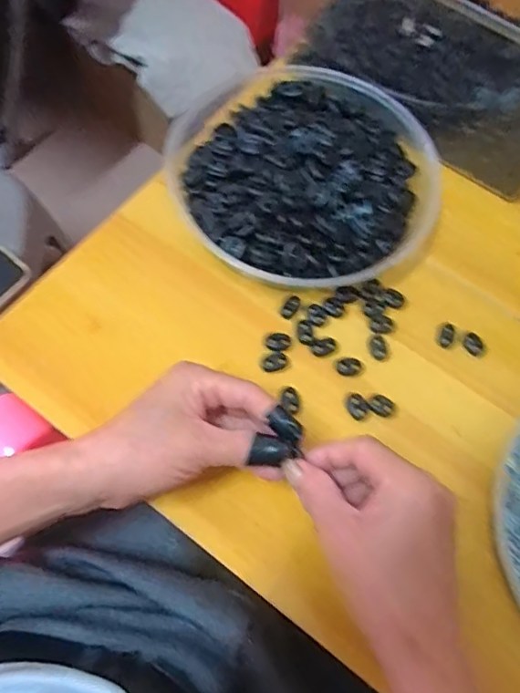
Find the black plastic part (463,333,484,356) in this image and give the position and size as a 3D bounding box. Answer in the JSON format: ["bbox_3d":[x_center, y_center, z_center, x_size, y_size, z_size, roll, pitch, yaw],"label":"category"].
[{"bbox_3d":[0.174,-0.002,0.433,0.015,0.004,0.018,-34,73,-16],"label":"black plastic part"}]

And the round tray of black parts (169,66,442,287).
[{"bbox_3d":[0.040,-0.158,0.466,0.224,0.048,0.226,1,67,-3],"label":"round tray of black parts"}]

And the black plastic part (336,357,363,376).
[{"bbox_3d":[0.071,0.016,0.418,0.020,0.004,0.014,-16,69,-10],"label":"black plastic part"}]

